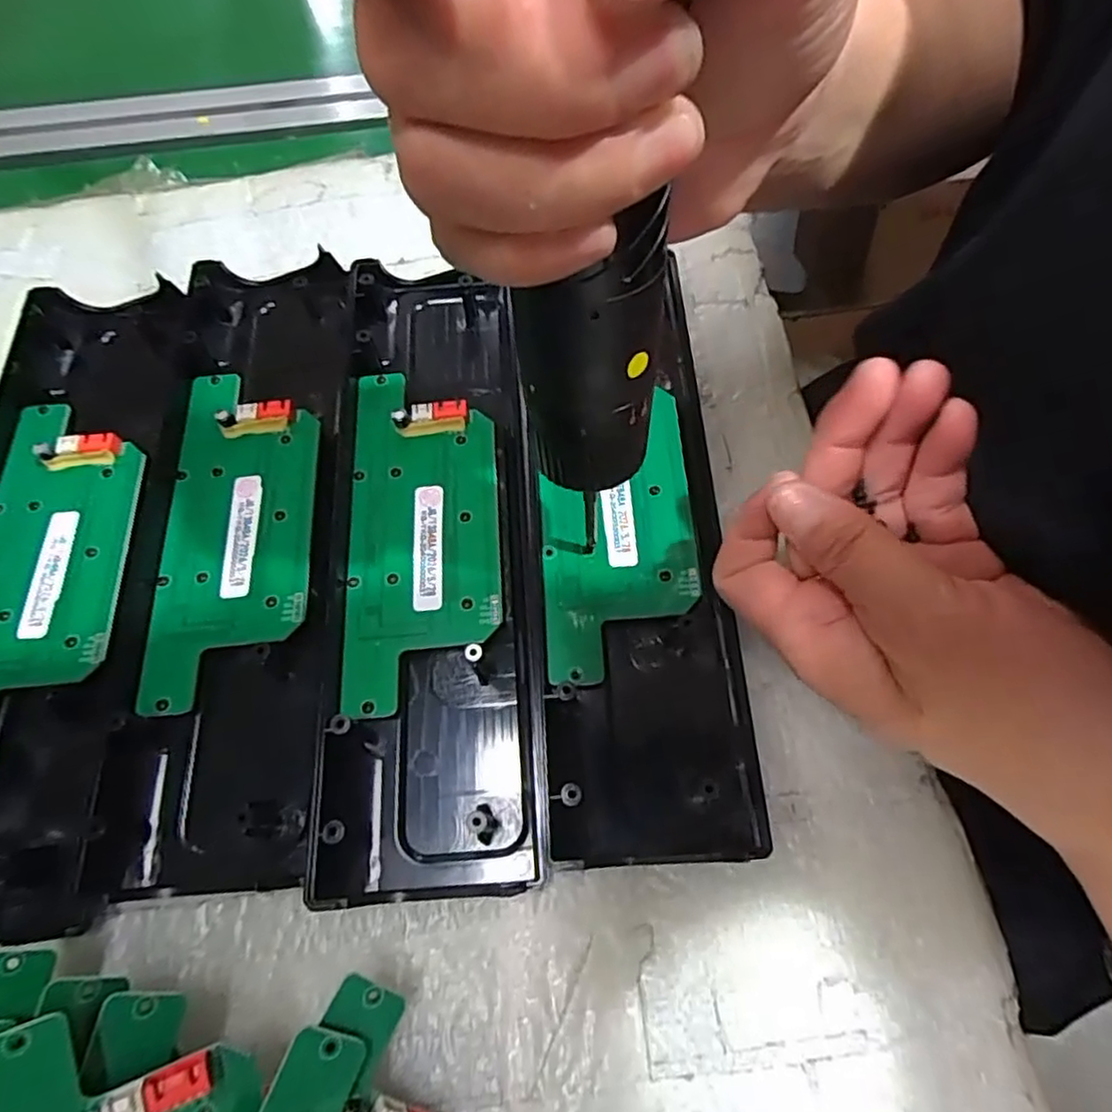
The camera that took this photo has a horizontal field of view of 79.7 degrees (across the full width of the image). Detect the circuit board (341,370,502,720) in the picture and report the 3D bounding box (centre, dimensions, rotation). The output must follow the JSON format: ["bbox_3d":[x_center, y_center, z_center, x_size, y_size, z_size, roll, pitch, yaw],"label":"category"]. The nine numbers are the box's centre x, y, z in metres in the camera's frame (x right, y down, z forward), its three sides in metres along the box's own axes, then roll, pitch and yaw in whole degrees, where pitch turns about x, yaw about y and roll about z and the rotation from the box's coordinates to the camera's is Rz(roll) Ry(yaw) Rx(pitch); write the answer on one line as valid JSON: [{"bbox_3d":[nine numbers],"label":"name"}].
[{"bbox_3d":[-0.050,-0.012,0.245,0.054,0.014,0.133,-5,66,0],"label":"circuit board"}]

